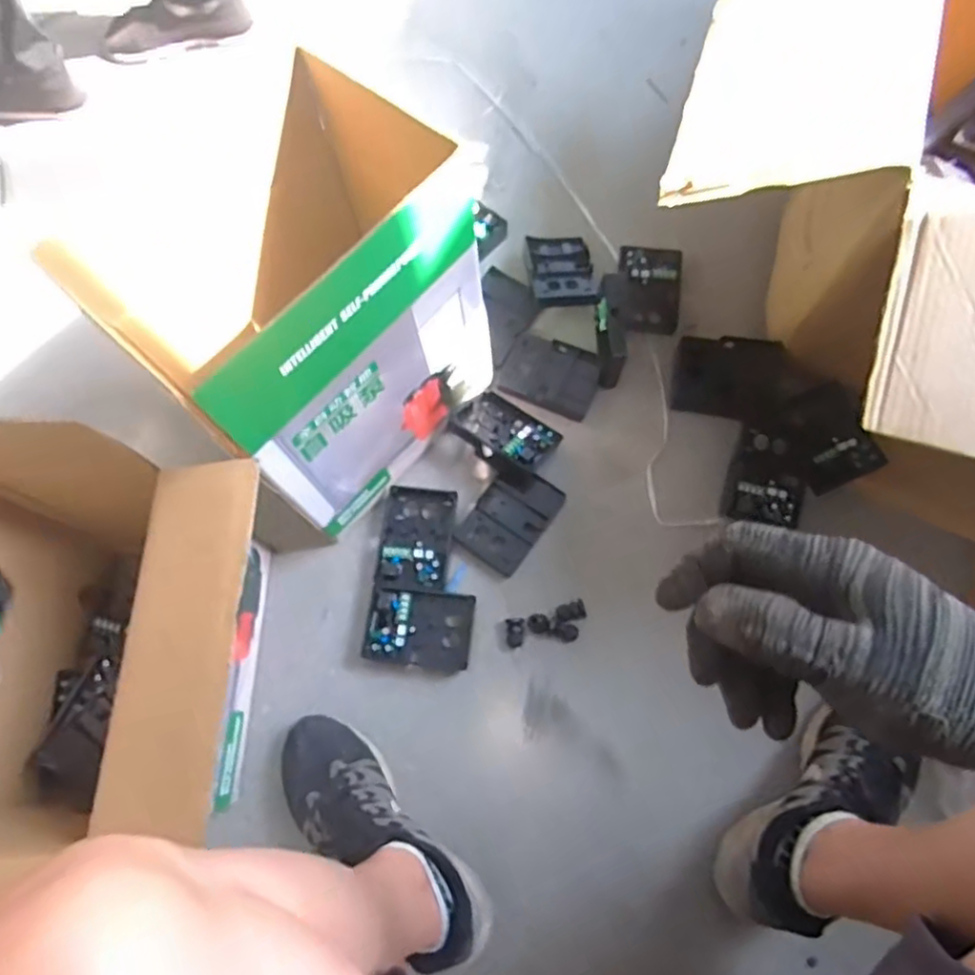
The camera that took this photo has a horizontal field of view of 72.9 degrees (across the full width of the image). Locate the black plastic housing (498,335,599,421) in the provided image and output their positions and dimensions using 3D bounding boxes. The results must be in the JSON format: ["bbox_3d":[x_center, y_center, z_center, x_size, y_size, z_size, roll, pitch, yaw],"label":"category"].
[{"bbox_3d":[0.082,-0.148,0.864,0.121,0.016,0.093,20,73,9],"label":"black plastic housing"}]

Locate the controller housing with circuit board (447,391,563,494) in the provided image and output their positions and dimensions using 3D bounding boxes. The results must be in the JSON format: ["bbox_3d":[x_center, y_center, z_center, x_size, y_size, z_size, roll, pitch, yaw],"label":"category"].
[{"bbox_3d":[0.021,-0.069,0.836,0.128,0.036,0.091,37,75,12],"label":"controller housing with circuit board"}]

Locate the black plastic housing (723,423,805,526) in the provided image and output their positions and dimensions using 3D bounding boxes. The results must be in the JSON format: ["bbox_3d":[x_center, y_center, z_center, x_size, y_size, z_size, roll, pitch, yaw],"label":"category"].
[{"bbox_3d":[0.347,-0.017,0.818,0.088,0.024,0.127,14,72,8],"label":"black plastic housing"}]

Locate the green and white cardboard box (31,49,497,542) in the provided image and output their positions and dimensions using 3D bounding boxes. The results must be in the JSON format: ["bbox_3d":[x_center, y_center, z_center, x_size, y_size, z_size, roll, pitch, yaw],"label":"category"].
[{"bbox_3d":[-0.178,-0.158,0.684,0.222,0.407,0.317,40,78,15],"label":"green and white cardboard box"}]

